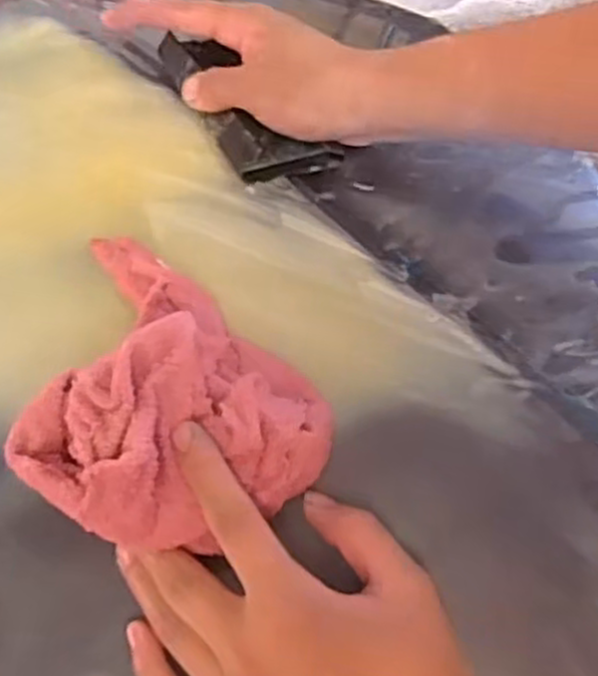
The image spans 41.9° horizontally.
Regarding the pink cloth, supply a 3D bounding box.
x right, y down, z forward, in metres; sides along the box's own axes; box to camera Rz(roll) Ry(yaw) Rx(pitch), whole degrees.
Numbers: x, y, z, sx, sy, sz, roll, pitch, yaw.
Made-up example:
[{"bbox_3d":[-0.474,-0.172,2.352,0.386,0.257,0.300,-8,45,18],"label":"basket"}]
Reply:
[{"bbox_3d":[-0.077,0.021,0.371,0.176,0.063,0.127,37,69,21],"label":"pink cloth"}]

